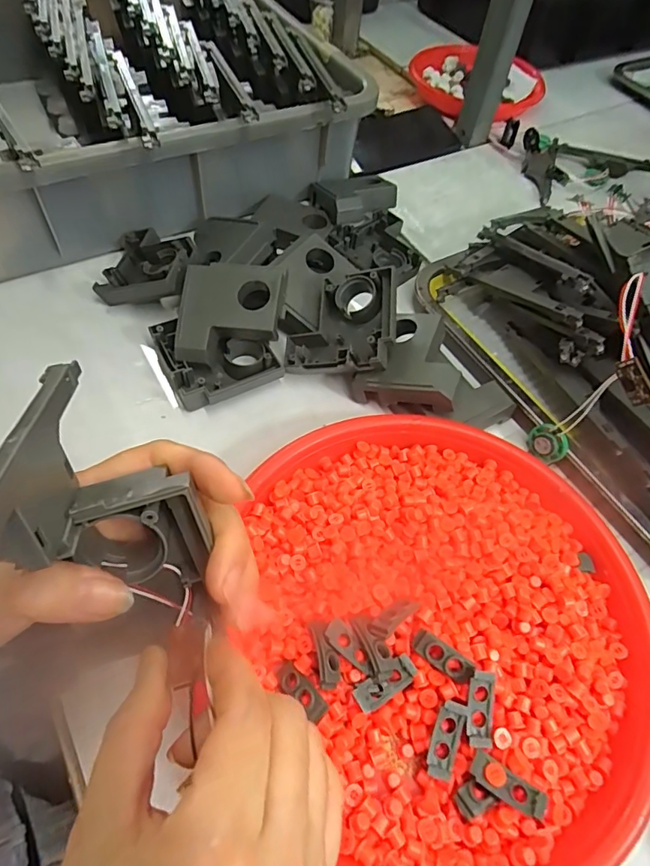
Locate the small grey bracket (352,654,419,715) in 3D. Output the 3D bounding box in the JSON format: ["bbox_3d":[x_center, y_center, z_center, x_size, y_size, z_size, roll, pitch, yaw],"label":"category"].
[{"bbox_3d":[0.031,0.129,0.254,0.034,0.010,0.014,-31,64,-8],"label":"small grey bracket"}]

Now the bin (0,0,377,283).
[{"bbox_3d":[-0.254,-0.306,0.480,0.494,0.131,0.395,-29,64,-21],"label":"bin"}]

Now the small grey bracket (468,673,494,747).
[{"bbox_3d":[0.079,0.139,0.249,0.013,0.004,0.035,8,76,0],"label":"small grey bracket"}]

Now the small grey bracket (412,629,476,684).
[{"bbox_3d":[0.062,0.118,0.260,0.033,0.009,0.011,32,61,15],"label":"small grey bracket"}]

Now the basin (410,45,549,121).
[{"bbox_3d":[0.201,-0.475,0.666,0.176,0.034,0.133,40,63,19],"label":"basin"}]

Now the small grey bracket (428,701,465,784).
[{"bbox_3d":[0.061,0.153,0.246,0.013,0.005,0.035,20,76,8],"label":"small grey bracket"}]

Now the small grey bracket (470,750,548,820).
[{"bbox_3d":[0.087,0.167,0.234,0.034,0.012,0.012,29,60,13],"label":"small grey bracket"}]

